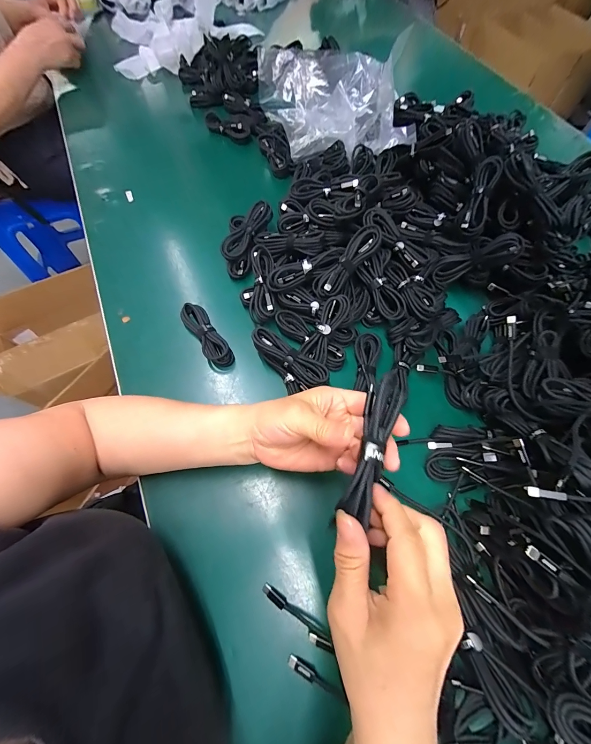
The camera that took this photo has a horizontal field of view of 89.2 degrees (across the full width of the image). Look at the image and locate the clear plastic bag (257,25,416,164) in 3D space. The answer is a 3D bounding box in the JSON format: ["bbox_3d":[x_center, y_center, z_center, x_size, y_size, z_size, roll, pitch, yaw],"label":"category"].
[{"bbox_3d":[0.069,-0.471,0.540,0.240,0.091,0.224,-9,66,-4],"label":"clear plastic bag"}]

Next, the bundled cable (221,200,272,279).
[{"bbox_3d":[-0.079,-0.205,0.458,0.049,0.027,0.117,25,88,10],"label":"bundled cable"}]

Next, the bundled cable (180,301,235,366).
[{"bbox_3d":[-0.124,-0.053,0.414,0.033,0.027,0.109,-31,70,-13],"label":"bundled cable"}]

